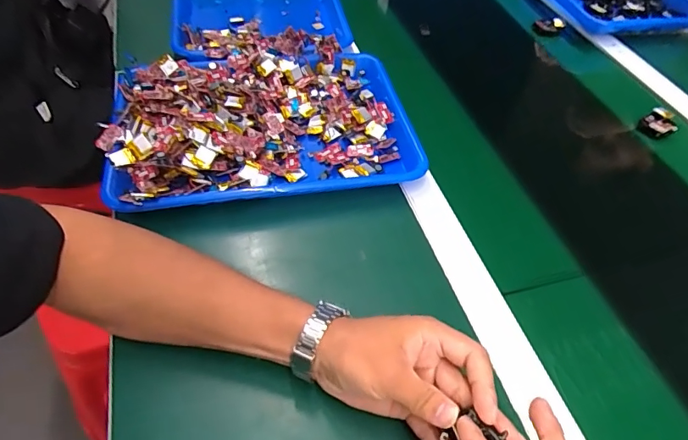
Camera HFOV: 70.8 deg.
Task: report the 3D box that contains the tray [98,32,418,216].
[{"bbox_3d":[-0.098,-0.143,0.589,0.343,0.051,0.306,-8,50,-10],"label":"tray"}]

